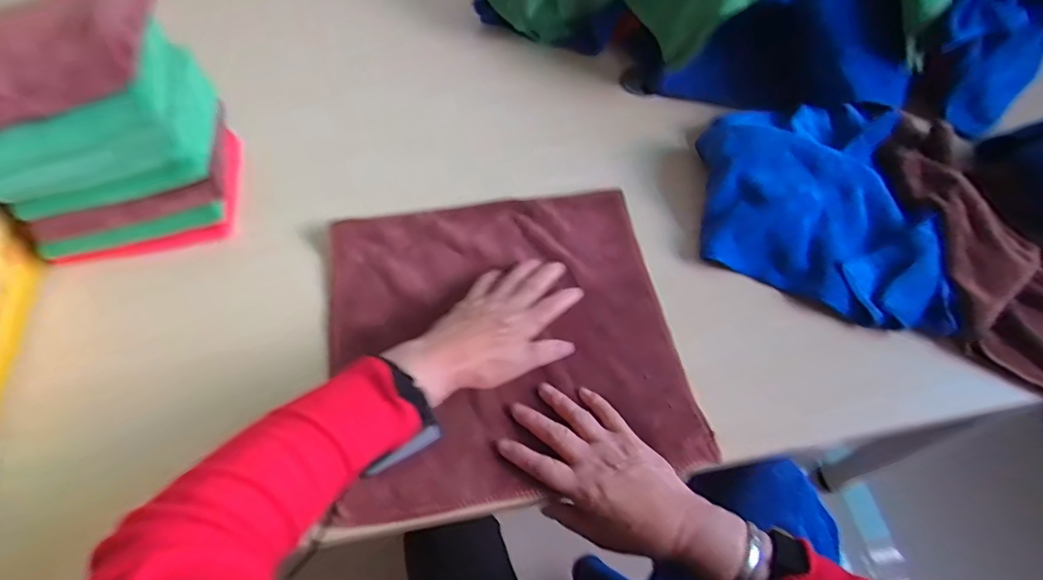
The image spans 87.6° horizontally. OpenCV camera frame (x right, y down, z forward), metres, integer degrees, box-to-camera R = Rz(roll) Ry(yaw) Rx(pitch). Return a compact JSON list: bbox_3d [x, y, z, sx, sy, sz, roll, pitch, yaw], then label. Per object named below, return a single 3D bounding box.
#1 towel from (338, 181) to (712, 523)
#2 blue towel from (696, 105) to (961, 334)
[{"bbox_3d":[-0.015,0.038,0.526,0.327,0.024,0.308,-8,60,-6],"label":"towel"},{"bbox_3d":[0.323,-0.105,0.583,0.239,0.069,0.276,7,59,2],"label":"blue towel"}]

